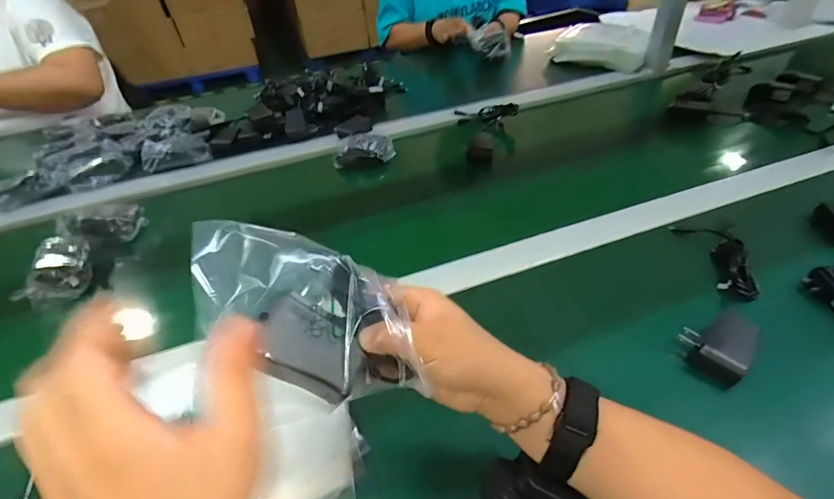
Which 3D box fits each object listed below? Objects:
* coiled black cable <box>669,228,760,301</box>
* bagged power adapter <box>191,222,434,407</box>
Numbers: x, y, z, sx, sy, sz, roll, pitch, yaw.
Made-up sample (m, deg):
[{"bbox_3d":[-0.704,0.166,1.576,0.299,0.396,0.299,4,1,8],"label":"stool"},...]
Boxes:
[{"bbox_3d":[0.377,0.008,0.520,0.053,0.023,0.129,-3,42,2],"label":"coiled black cable"},{"bbox_3d":[-0.067,0.039,0.264,0.155,0.031,0.087,24,66,-9],"label":"bagged power adapter"}]

